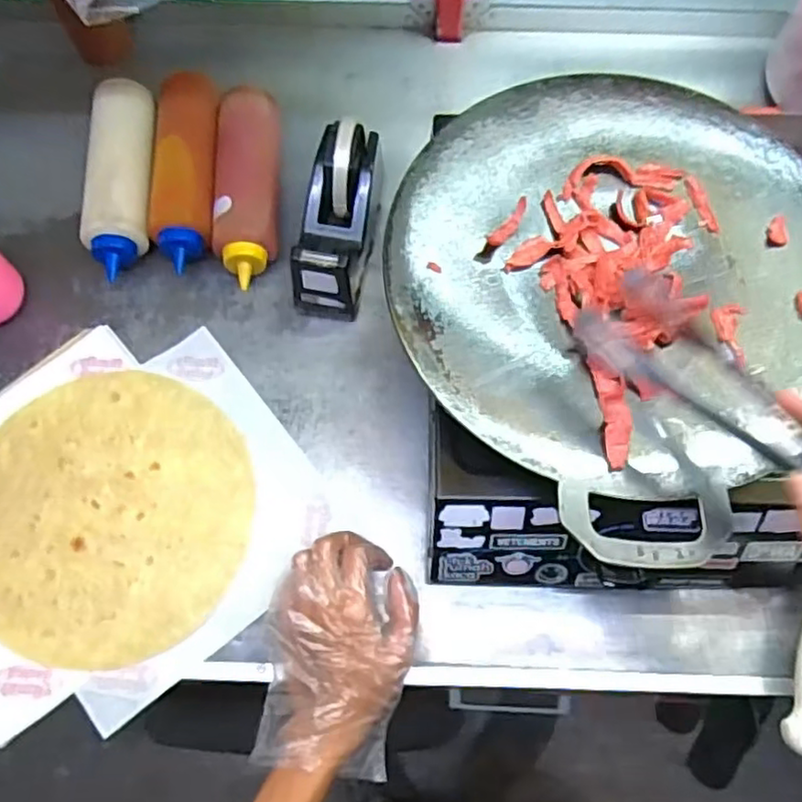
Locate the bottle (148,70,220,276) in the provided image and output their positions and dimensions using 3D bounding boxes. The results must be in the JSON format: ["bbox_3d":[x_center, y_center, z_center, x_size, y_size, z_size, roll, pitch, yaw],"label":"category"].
[{"bbox_3d":[-0.210,-0.227,0.670,0.061,0.057,0.207,-3,71,-1],"label":"bottle"}]

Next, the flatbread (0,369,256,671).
[{"bbox_3d":[-0.255,0.092,0.575,0.245,0.010,0.240,0,69,0],"label":"flatbread"}]

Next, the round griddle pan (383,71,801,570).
[{"bbox_3d":[0.161,-0.097,0.487,0.327,0.023,0.326,0,69,0],"label":"round griddle pan"}]

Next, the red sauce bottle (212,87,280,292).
[{"bbox_3d":[-0.149,-0.211,0.661,0.059,0.059,0.208,-1,71,0],"label":"red sauce bottle"}]

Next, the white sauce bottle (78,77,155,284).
[{"bbox_3d":[-0.270,-0.215,0.659,0.059,0.069,0.191,-1,71,-1],"label":"white sauce bottle"}]

